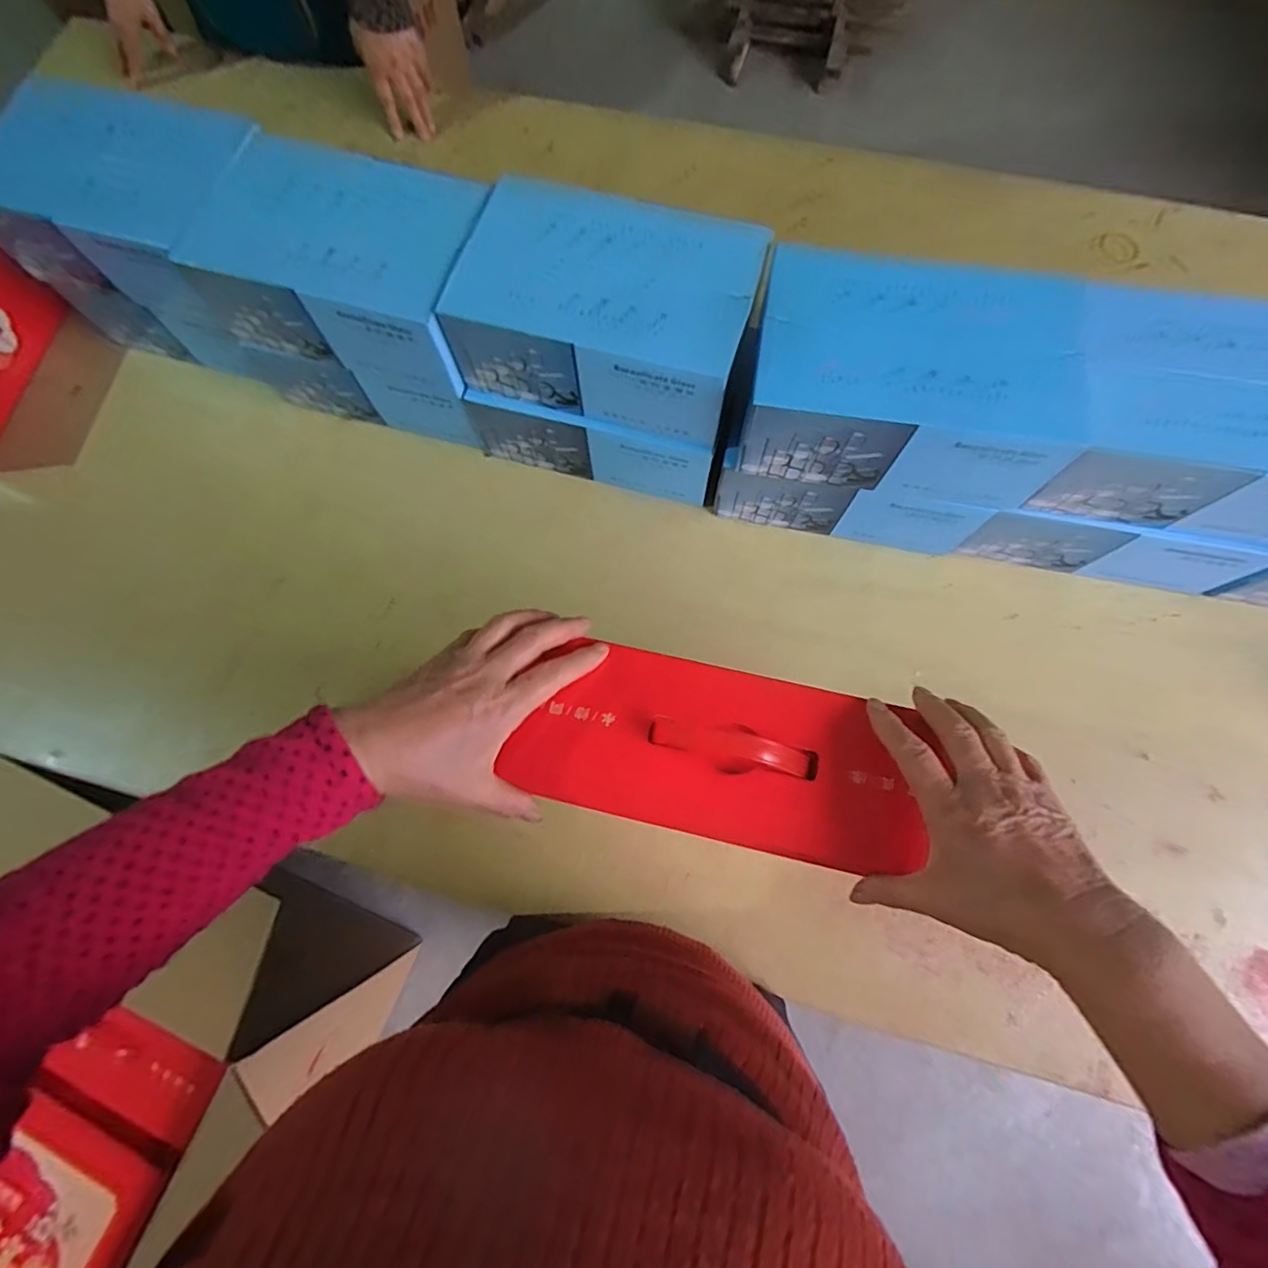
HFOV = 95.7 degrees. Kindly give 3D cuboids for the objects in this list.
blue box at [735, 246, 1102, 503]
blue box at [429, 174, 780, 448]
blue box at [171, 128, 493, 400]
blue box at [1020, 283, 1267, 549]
[{"bbox_3d":[0.275,-0.266,0.594,0.299,0.114,0.200,9,73,3],"label":"blue box"},{"bbox_3d":[-0.025,-0.349,0.627,0.303,0.114,0.203,17,74,5],"label":"blue box"},{"bbox_3d":[-0.324,-0.428,0.667,0.308,0.119,0.219,15,74,5],"label":"blue box"},{"bbox_3d":[0.565,-0.218,0.572,0.284,0.113,0.195,11,73,4],"label":"blue box"}]

